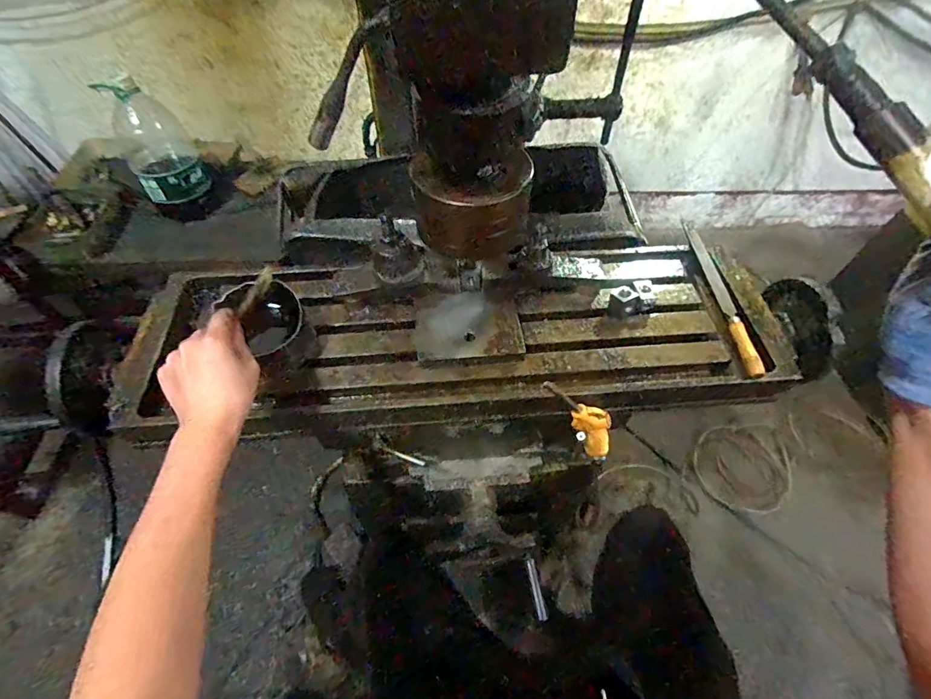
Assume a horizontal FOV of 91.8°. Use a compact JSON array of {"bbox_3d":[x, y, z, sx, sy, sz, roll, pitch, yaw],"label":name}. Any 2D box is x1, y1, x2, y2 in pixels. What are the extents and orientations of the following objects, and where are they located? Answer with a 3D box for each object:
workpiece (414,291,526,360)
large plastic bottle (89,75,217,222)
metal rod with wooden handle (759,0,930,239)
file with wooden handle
[{"bbox_3d":[0.002,-0.032,0.570,0.132,0.014,0.096,-6,56,3],"label":"workpiece"},{"bbox_3d":[-0.863,-0.556,1.280,0.177,0.372,0.169,-28,60,-19],"label":"large plastic bottle"},{"bbox_3d":[0.236,-0.165,0.281,0.023,0.021,0.273,-15,70,-12],"label":"metal rod with wooden handle"},{"bbox_3d":[0.348,-0.084,0.615,0.025,0.027,0.280,1,55,0],"label":"file with wooden handle"}]

